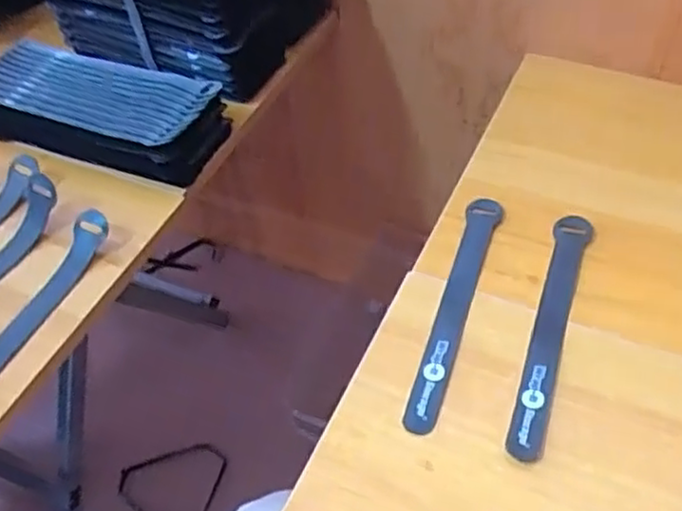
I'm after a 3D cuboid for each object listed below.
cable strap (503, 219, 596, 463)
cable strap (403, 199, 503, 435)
[{"bbox_3d":[0.138,0.046,0.454,0.024,0.004,0.193,15,53,16],"label":"cable strap"},{"bbox_3d":[0.079,0.032,0.471,0.024,0.005,0.196,13,53,14],"label":"cable strap"}]

